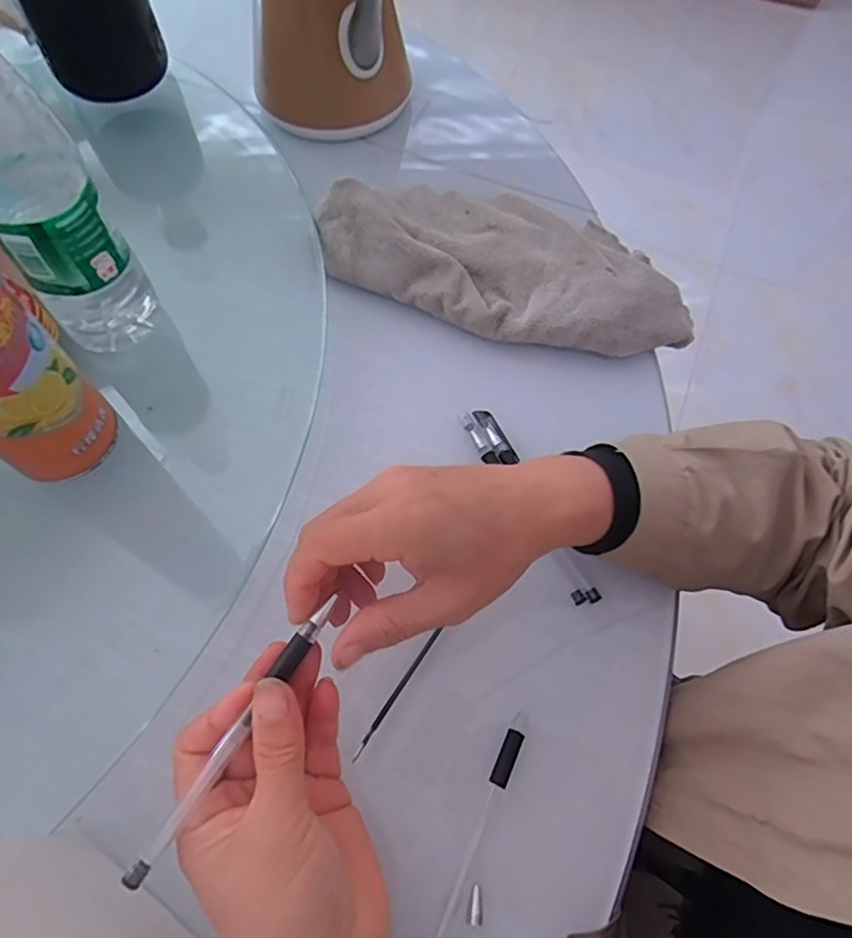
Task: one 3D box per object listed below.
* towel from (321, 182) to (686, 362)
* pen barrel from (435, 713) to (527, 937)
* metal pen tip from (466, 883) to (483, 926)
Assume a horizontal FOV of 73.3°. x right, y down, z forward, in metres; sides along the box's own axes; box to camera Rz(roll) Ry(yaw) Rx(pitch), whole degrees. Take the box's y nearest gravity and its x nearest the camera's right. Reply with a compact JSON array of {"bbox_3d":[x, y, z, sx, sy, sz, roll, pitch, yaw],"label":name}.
[{"bbox_3d":[0.069,-0.170,0.446,0.287,0.048,0.146,23,65,10],"label":"towel"},{"bbox_3d":[0.026,0.182,0.287,0.010,0.007,0.118,24,65,11],"label":"pen barrel"},{"bbox_3d":[0.023,0.209,0.275,0.007,0.005,0.015,2,63,0],"label":"metal pen tip"}]

